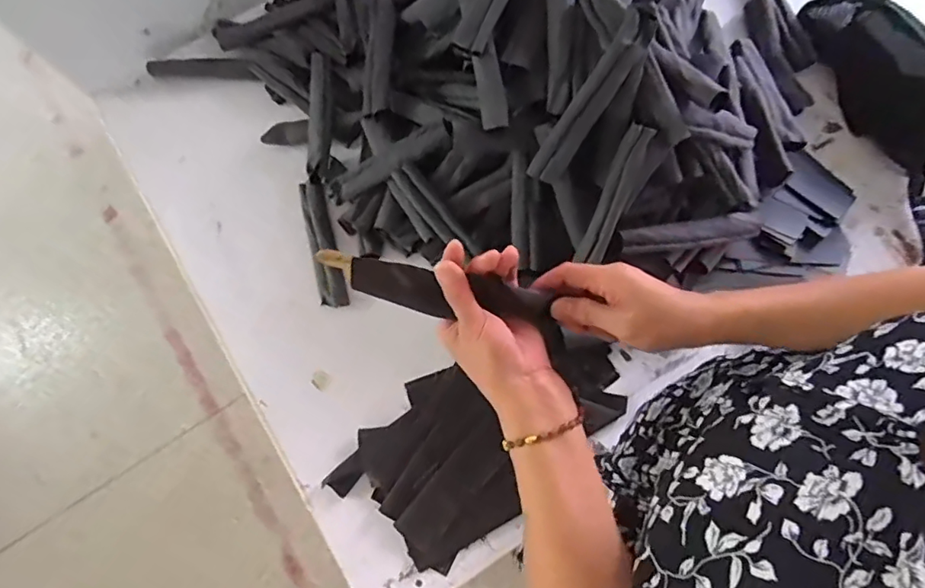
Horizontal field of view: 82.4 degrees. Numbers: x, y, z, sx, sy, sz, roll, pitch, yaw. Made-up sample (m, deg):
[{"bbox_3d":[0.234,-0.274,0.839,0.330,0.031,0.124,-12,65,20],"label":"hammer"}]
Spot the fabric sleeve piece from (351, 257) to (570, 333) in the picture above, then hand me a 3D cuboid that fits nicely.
[{"bbox_3d":[-0.005,0.001,0.430,0.168,0.025,0.032,9,76,-8],"label":"fabric sleeve piece"}]

